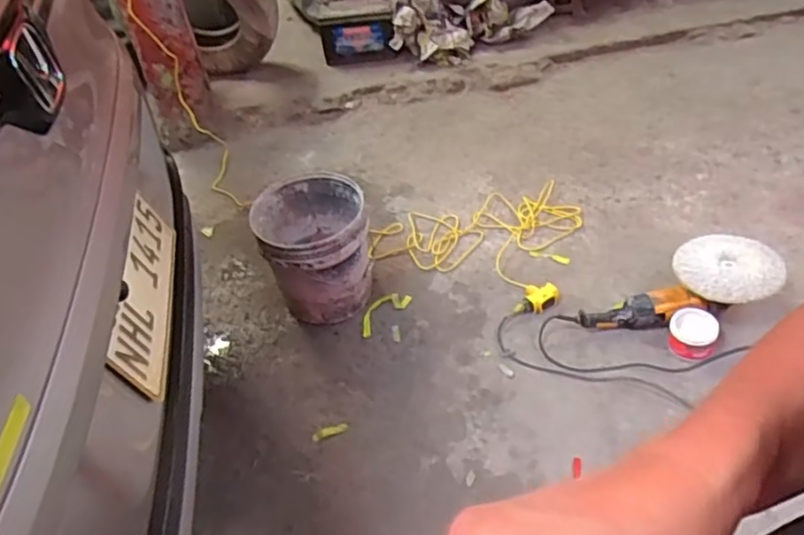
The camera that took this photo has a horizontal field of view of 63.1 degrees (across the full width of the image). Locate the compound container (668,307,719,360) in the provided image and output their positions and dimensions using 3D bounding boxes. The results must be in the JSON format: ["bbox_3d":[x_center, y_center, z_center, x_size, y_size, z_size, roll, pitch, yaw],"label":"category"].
[{"bbox_3d":[0.698,0.163,1.566,0.111,0.082,0.107,11,47,18],"label":"compound container"}]

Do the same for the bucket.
[{"bbox_3d":[-0.230,-0.051,1.772,0.285,0.299,0.288,-4,44,4],"label":"bucket"}]

